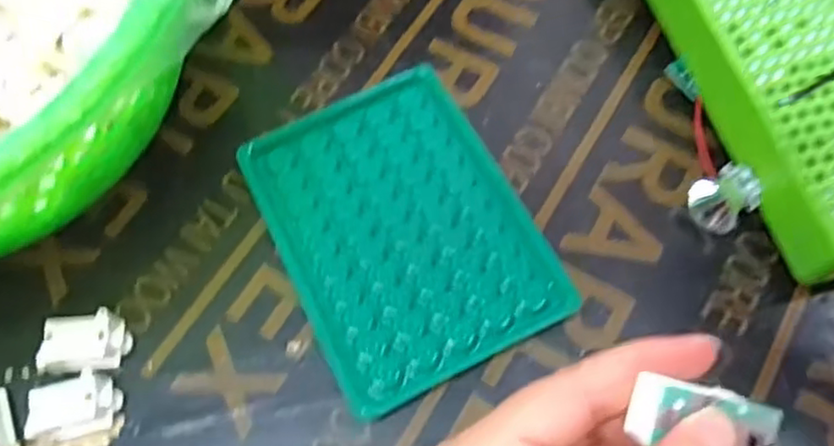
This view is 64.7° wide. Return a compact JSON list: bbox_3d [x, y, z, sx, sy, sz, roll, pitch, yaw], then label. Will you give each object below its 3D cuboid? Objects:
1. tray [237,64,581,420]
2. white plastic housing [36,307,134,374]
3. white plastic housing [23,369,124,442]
[{"bbox_3d":[-0.008,0.000,0.268,0.093,0.006,0.130,-26,66,-9],"label":"tray"},{"bbox_3d":[-0.126,0.046,0.251,0.026,0.015,0.022,1,65,4],"label":"white plastic housing"},{"bbox_3d":[-0.126,0.067,0.241,0.028,0.014,0.018,-14,65,-4],"label":"white plastic housing"}]

